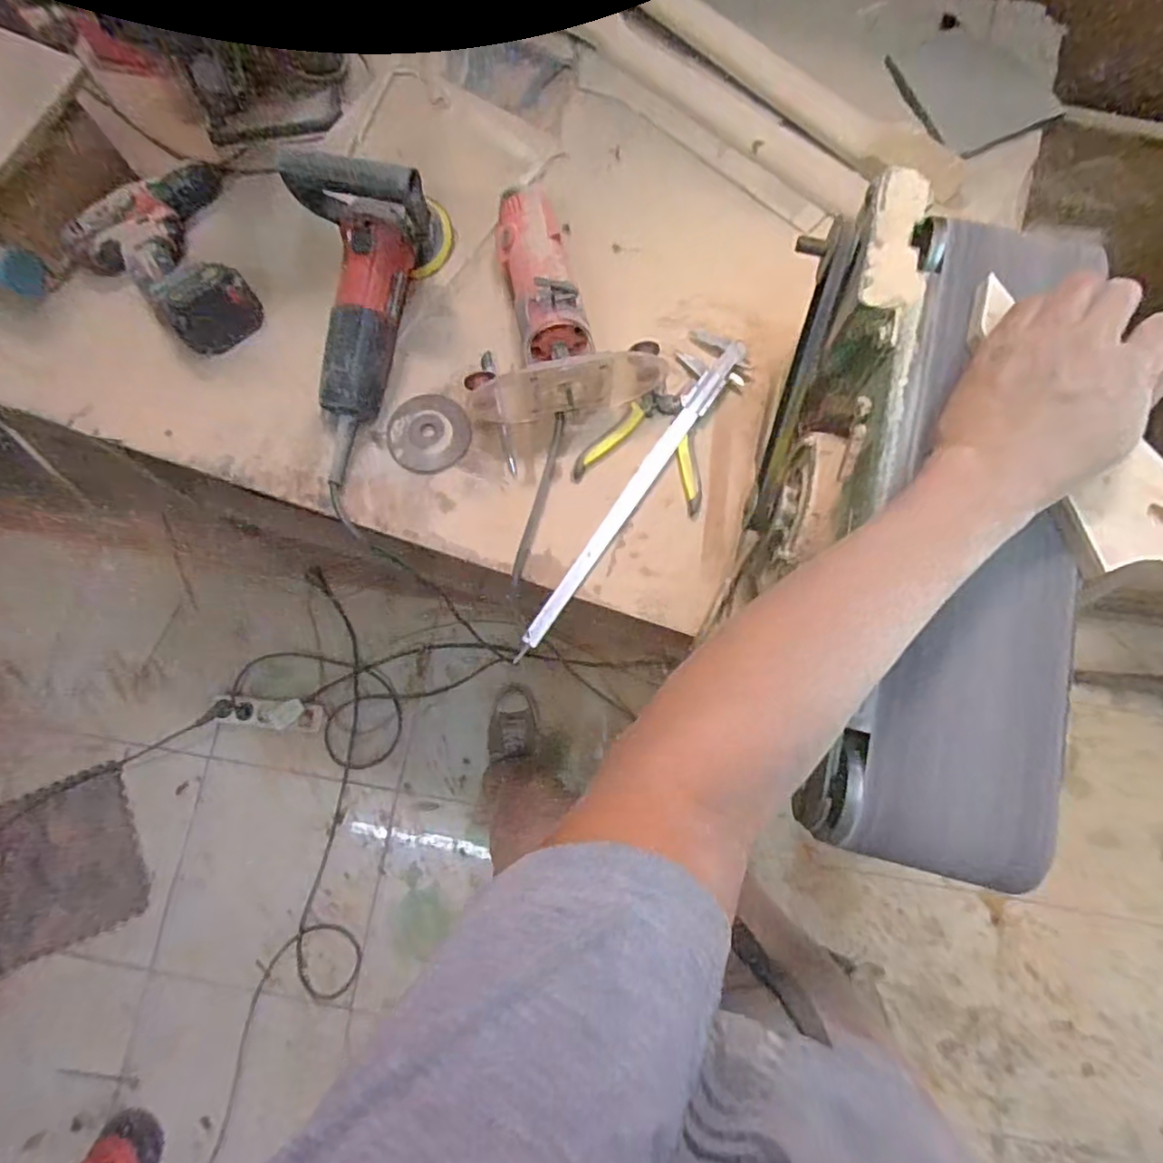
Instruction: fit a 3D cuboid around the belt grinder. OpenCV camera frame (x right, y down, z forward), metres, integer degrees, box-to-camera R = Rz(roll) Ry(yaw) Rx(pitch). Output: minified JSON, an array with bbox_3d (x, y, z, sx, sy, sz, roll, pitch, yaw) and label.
[{"bbox_3d":[0.227,-0.043,0.458,0.168,0.195,0.429,3,79,1],"label":"belt grinder"}]

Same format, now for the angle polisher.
[{"bbox_3d":[-0.229,-0.261,0.634,0.117,0.159,0.316,14,95,3],"label":"angle polisher"}]

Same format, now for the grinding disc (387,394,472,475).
[{"bbox_3d":[-0.161,-0.157,0.665,0.085,0.007,0.085,0,79,0],"label":"grinding disc"}]

